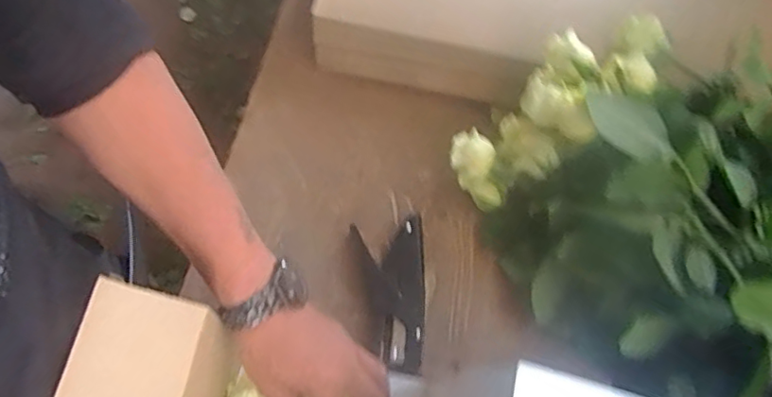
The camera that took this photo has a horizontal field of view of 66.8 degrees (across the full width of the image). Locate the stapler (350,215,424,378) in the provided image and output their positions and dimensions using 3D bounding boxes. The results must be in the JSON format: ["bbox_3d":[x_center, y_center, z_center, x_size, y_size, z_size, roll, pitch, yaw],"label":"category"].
[{"bbox_3d":[0.014,0.095,0.582,0.066,0.023,0.153,-10,68,-6],"label":"stapler"}]

